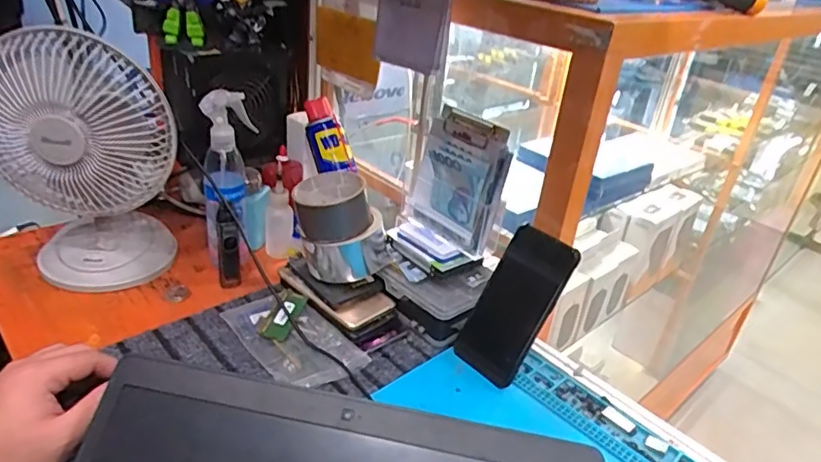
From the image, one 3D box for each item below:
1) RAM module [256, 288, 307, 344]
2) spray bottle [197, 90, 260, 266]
[{"bbox_3d":[-0.137,0.090,0.624,0.030,0.007,0.073,18,40,9],"label":"RAM module"},{"bbox_3d":[-0.209,-0.057,0.679,0.063,0.198,0.068,-7,32,-25],"label":"spray bottle"}]

